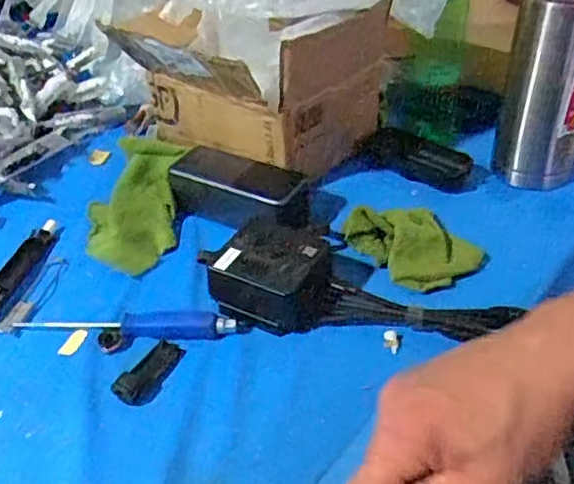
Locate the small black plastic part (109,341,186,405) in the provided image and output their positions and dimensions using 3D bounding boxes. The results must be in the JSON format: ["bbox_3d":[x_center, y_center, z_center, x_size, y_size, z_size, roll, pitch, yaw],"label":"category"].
[{"bbox_3d":[-0.100,0.095,0.476,0.029,0.009,0.057,26,47,31],"label":"small black plastic part"}]

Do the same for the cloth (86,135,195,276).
[{"bbox_3d":[-0.148,-0.045,0.626,0.084,0.035,0.170,-1,38,3],"label":"cloth"}]

